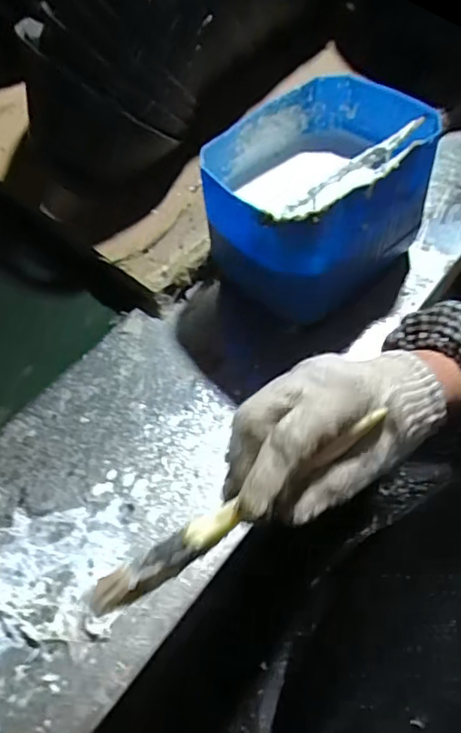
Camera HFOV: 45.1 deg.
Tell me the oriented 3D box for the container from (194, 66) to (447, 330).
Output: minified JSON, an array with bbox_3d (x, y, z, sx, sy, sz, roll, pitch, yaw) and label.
[{"bbox_3d":[0.076,-0.151,0.510,0.200,0.133,0.156,-38,62,-21],"label":"container"}]

